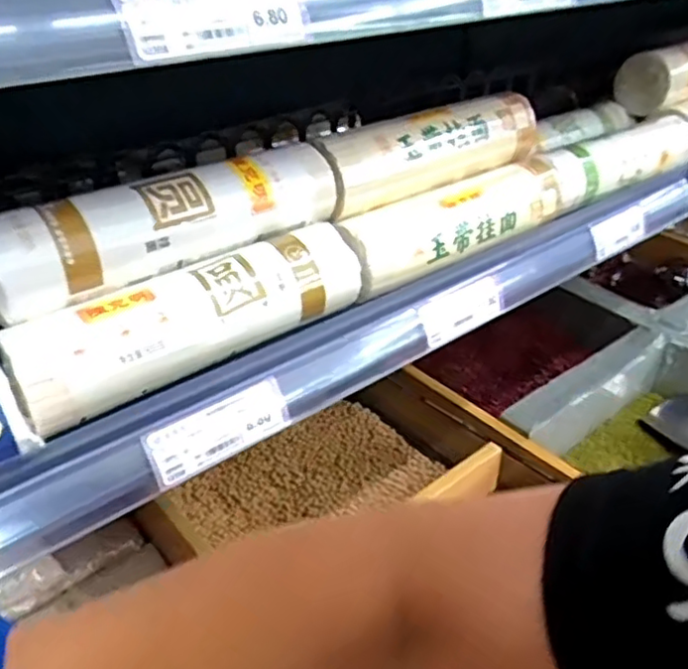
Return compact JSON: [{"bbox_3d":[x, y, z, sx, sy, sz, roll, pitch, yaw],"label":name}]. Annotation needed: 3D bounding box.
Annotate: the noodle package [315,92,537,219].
[{"bbox_3d":[0.084,-0.162,0.570,0.243,0.058,0.044,-22,40,-29],"label":"noodle package"}]

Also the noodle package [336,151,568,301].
[{"bbox_3d":[0.099,-0.101,0.568,0.250,0.047,0.057,-27,42,-33],"label":"noodle package"}]

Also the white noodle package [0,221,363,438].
[{"bbox_3d":[-0.090,-0.015,0.436,0.245,0.052,0.054,-27,42,-33],"label":"white noodle package"}]

